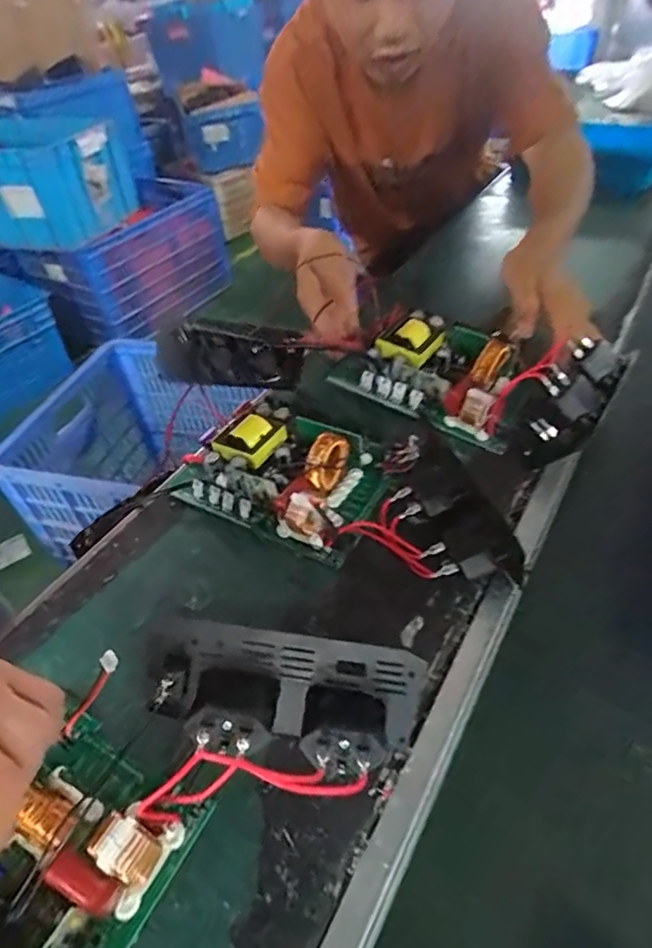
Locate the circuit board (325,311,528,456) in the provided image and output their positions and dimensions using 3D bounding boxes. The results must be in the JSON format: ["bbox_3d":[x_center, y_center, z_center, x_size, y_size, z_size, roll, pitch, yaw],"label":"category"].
[{"bbox_3d":[0.093,-0.093,0.474,0.172,0.060,0.096,24,52,28],"label":"circuit board"}]

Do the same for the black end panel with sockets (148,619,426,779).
[{"bbox_3d":[-0.025,0.111,0.270,0.139,0.060,0.042,8,4,4],"label":"black end panel with sockets"}]

